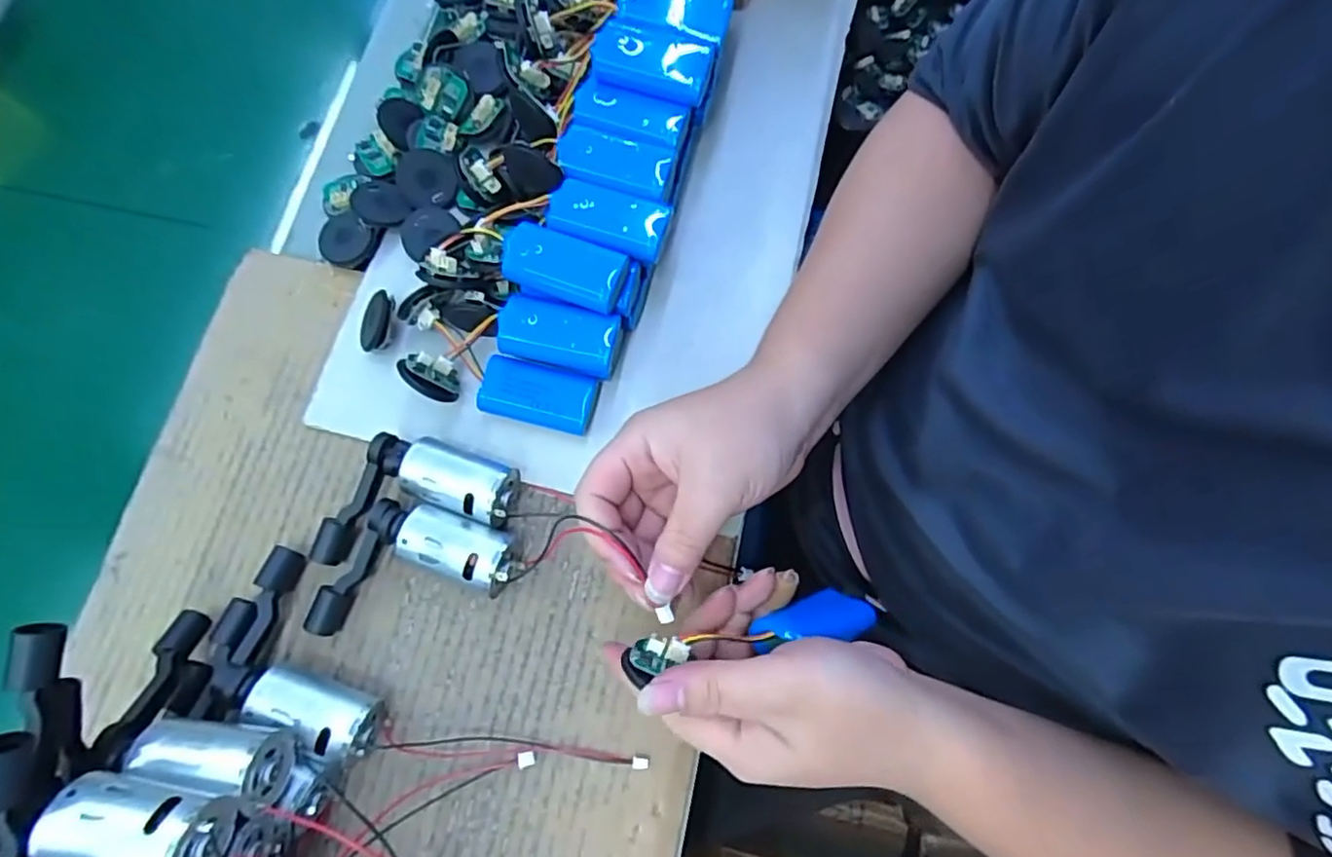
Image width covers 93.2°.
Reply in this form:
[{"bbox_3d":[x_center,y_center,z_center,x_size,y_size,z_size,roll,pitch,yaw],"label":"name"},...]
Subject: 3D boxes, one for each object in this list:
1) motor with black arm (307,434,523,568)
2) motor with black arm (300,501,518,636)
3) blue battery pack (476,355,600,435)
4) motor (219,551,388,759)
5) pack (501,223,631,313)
[{"bbox_3d":[-0.143,0.034,0.361,0.114,0.031,0.061,-11,76,-3],"label":"motor with black arm"},{"bbox_3d":[-0.141,0.070,0.351,0.114,0.032,0.061,-12,76,-3],"label":"motor with black arm"},{"bbox_3d":[-0.077,-0.019,0.379,0.068,0.021,0.034,13,76,4],"label":"blue battery pack"},{"bbox_3d":[-0.199,0.126,0.334,0.054,0.037,0.118,-37,78,-8],"label":"motor"},{"bbox_3d":[-0.059,-0.092,0.363,0.071,0.019,0.035,18,76,6],"label":"pack"}]

